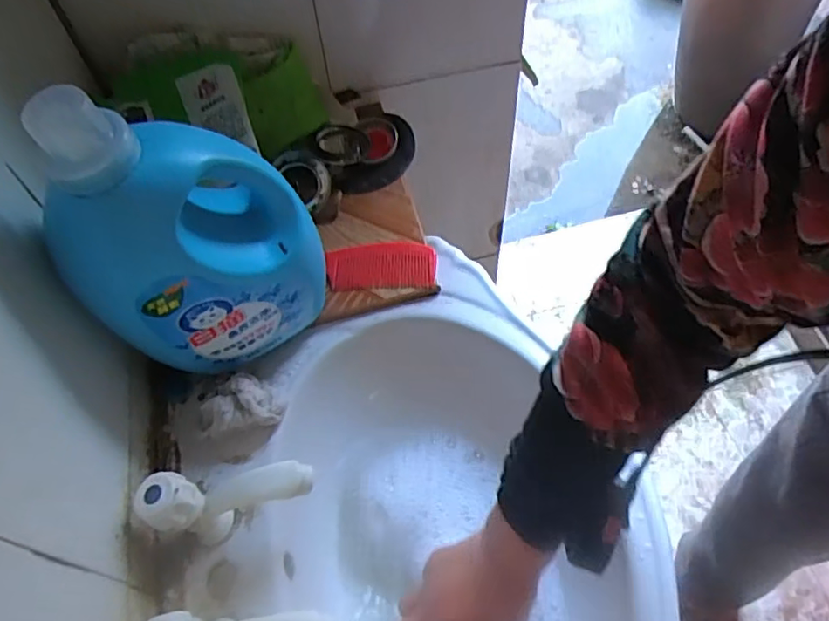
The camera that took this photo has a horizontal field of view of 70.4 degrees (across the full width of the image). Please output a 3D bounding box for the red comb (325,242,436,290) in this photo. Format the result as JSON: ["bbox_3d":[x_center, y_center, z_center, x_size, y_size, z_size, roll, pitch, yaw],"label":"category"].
[{"bbox_3d":[-0.035,-0.049,0.610,0.112,0.010,0.053,-2,56,3],"label":"red comb"}]

